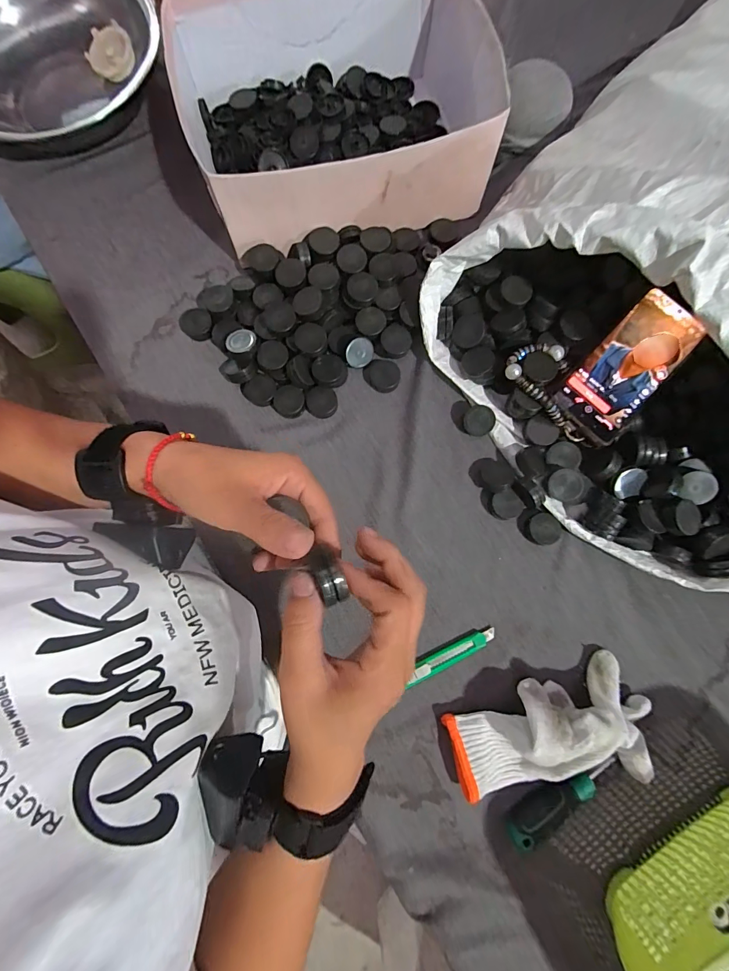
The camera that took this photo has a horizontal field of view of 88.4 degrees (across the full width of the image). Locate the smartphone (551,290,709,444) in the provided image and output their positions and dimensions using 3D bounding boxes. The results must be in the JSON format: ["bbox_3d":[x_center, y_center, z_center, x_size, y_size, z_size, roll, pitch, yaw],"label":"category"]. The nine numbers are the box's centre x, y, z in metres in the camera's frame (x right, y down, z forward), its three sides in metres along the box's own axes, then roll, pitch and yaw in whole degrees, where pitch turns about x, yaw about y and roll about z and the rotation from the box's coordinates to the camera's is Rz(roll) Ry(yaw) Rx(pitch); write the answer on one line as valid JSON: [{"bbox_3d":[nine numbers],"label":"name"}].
[{"bbox_3d":[0.263,-0.120,0.375,0.072,0.016,0.157,42,83,7],"label":"smartphone"}]

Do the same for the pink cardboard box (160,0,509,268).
[{"bbox_3d":[-0.026,-0.404,0.409,0.316,0.100,0.247,-18,80,-3],"label":"pink cardboard box"}]

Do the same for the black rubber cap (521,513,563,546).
[{"bbox_3d":[0.183,0.046,0.386,0.034,0.010,0.034,0,80,0],"label":"black rubber cap"}]

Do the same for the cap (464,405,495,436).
[{"bbox_3d":[0.121,-0.068,0.397,0.032,0.007,0.031,-14,97,20],"label":"cap"}]

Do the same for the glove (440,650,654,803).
[{"bbox_3d":[0.172,0.226,0.329,0.185,0.053,0.098,-16,80,-3],"label":"glove"}]

